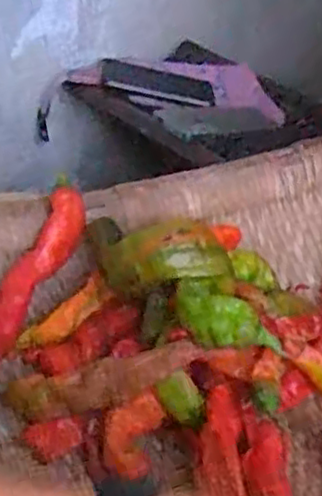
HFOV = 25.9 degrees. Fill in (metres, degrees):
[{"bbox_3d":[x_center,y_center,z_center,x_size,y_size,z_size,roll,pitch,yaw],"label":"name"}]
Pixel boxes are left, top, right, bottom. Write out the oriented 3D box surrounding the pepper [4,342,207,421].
[{"bbox_3d":[-0.038,0.080,0.425,0.128,0.024,0.025,-17,36,9],"label":"pepper"}]

